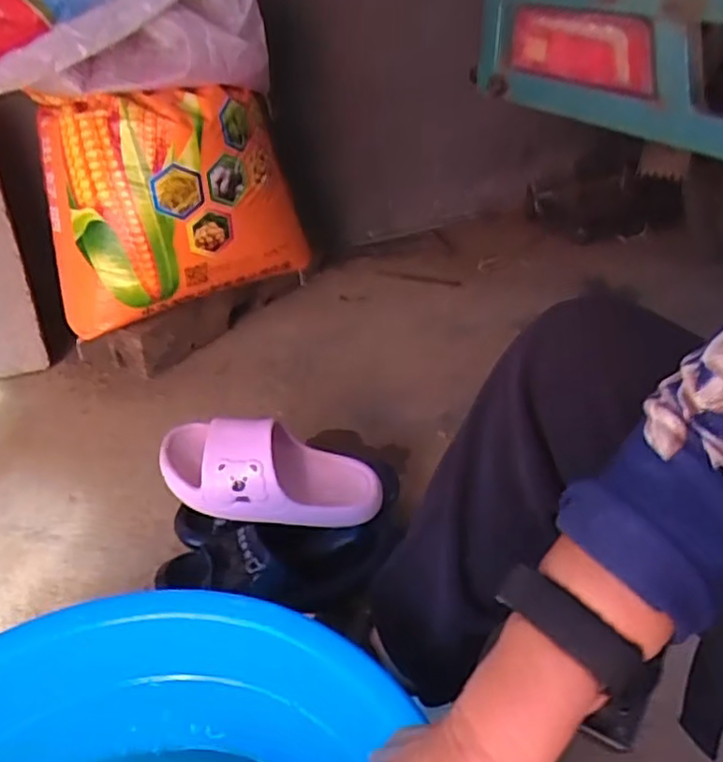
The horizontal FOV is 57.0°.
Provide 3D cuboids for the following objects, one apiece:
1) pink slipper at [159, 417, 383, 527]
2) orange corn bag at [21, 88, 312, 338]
[{"bbox_3d":[-0.096,0.094,0.745,0.242,0.093,0.095,13,34,-9],"label":"pink slipper"},{"bbox_3d":[-0.286,-0.282,1.041,0.396,0.313,0.145,-11,34,-12],"label":"orange corn bag"}]

